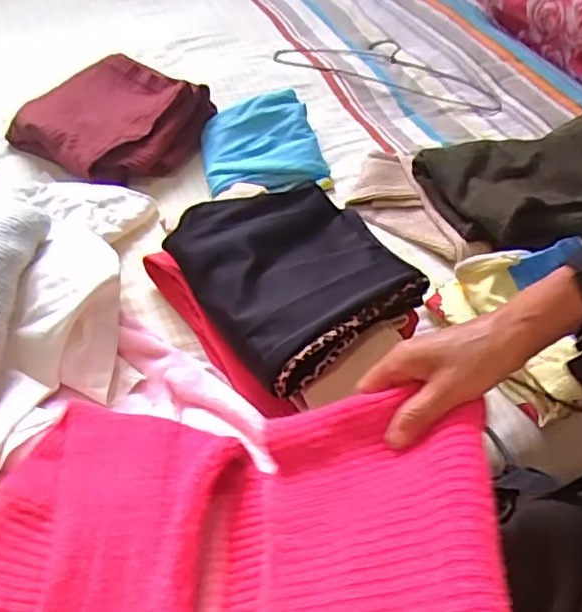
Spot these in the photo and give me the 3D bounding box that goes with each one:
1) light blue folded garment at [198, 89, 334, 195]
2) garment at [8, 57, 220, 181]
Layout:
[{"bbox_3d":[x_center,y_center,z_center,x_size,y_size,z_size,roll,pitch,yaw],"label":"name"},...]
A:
[{"bbox_3d":[-0.041,-0.223,0.822,0.159,0.058,0.157,-10,48,-9],"label":"light blue folded garment"},{"bbox_3d":[-0.248,-0.270,0.840,0.232,0.073,0.213,0,47,0],"label":"garment"}]

